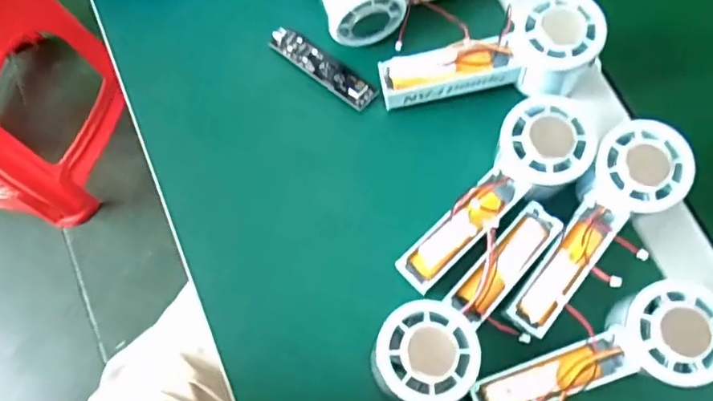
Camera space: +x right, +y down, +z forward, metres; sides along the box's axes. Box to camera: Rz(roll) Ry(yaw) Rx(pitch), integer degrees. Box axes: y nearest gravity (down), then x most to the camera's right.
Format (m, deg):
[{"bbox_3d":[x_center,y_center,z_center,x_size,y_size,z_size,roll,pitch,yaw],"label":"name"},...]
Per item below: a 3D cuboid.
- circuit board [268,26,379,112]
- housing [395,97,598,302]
[{"bbox_3d":[-0.026,-0.101,0.436,0.094,0.010,0.024,39,78,10],"label":"circuit board"},{"bbox_3d":[0.091,0.002,0.375,0.054,0.054,0.146,40,78,10],"label":"housing"}]

